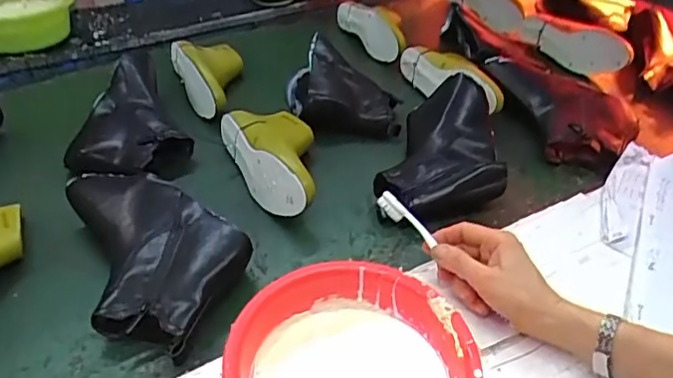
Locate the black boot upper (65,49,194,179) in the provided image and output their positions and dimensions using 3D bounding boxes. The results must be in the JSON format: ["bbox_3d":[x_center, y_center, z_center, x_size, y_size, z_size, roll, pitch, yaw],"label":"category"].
[{"bbox_3d":[-0.307,-0.094,0.821,0.159,0.074,0.251,-18,42,-22],"label":"black boot upper"}]

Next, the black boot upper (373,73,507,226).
[{"bbox_3d":[0.154,-0.052,0.764,0.151,0.074,0.232,14,40,16],"label":"black boot upper"}]

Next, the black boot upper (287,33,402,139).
[{"bbox_3d":[0.005,-0.168,0.911,0.154,0.080,0.212,-9,40,-12],"label":"black boot upper"}]

